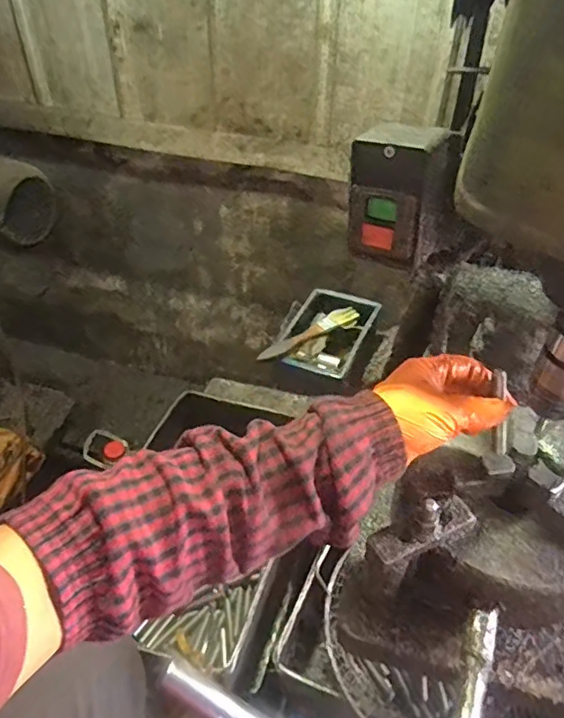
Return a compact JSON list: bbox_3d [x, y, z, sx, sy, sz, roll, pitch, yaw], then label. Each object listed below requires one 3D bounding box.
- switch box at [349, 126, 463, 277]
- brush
[{"bbox_3d":[0.085,-0.117,0.396,0.067,0.090,0.048,13,45,11],"label":"switch box"},{"bbox_3d":[0.032,-0.034,0.684,0.155,0.017,0.026,-28,51,-26],"label":"brush"}]

